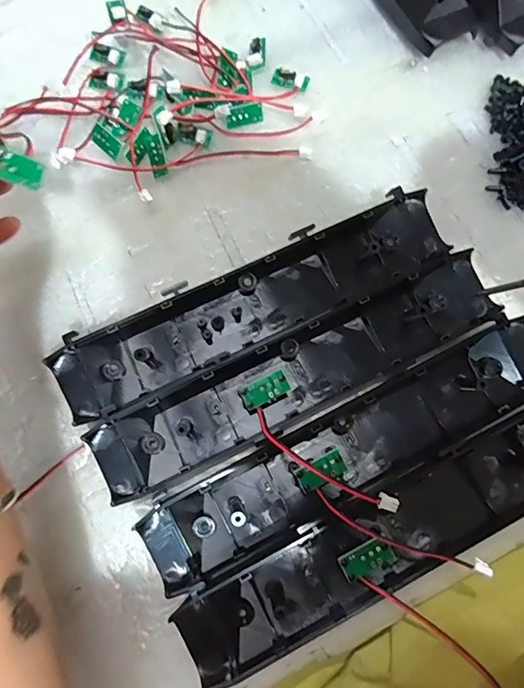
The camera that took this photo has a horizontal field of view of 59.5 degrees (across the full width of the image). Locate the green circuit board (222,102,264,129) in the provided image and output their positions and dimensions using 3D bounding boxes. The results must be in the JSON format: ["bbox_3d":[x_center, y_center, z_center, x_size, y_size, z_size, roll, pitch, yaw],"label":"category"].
[{"bbox_3d":[-0.014,-0.176,0.351,0.031,0.004,0.014,-16,119,-4],"label":"green circuit board"}]

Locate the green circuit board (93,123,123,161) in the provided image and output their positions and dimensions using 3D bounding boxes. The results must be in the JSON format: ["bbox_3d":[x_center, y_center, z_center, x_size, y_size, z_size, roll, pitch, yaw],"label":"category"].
[{"bbox_3d":[-0.115,-0.151,0.341,0.030,0.004,0.014,41,107,8],"label":"green circuit board"}]

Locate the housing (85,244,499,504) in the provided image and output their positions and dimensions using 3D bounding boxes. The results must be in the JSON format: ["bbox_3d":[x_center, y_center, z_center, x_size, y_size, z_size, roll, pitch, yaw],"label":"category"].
[{"bbox_3d":[0.027,0.017,0.294,0.274,0.020,0.051,-24,76,-6],"label":"housing"}]

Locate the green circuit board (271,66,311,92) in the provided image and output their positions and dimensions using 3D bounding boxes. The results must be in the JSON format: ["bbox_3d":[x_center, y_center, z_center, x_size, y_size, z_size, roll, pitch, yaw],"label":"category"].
[{"bbox_3d":[0.023,-0.211,0.364,0.029,0.009,0.014,20,76,6],"label":"green circuit board"}]

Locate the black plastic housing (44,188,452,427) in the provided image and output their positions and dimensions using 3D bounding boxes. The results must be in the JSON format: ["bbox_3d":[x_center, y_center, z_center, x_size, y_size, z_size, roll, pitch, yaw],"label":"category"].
[{"bbox_3d":[-0.003,-0.029,0.306,0.272,0.024,0.060,-24,76,-6],"label":"black plastic housing"}]

